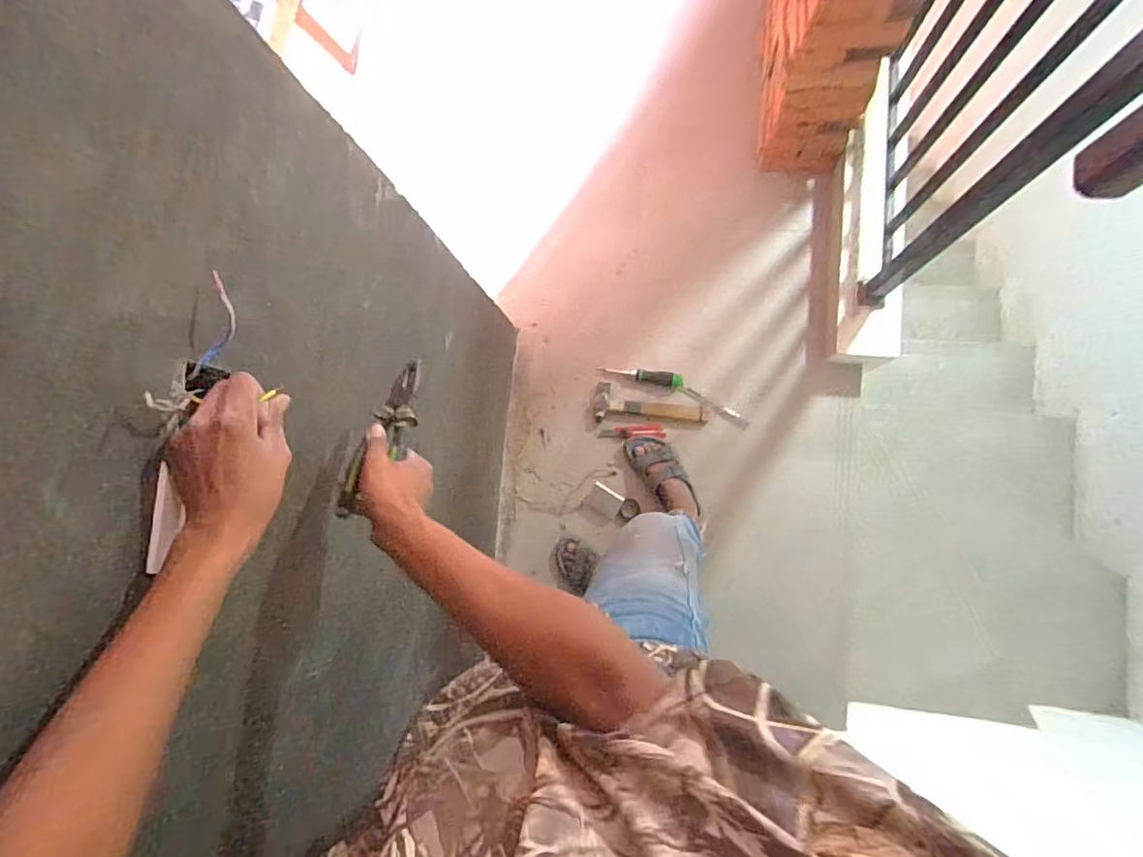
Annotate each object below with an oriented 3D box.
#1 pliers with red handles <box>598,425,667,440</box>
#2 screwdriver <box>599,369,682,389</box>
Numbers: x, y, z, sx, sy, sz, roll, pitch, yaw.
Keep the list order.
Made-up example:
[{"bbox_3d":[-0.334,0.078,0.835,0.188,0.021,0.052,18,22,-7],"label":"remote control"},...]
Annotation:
[{"bbox_3d":[0.162,0.011,1.466,0.178,0.017,0.035,-1,85,8],"label":"pliers with red handles"},{"bbox_3d":[0.186,-0.148,1.472,0.228,0.031,0.041,14,87,9],"label":"screwdriver"}]

